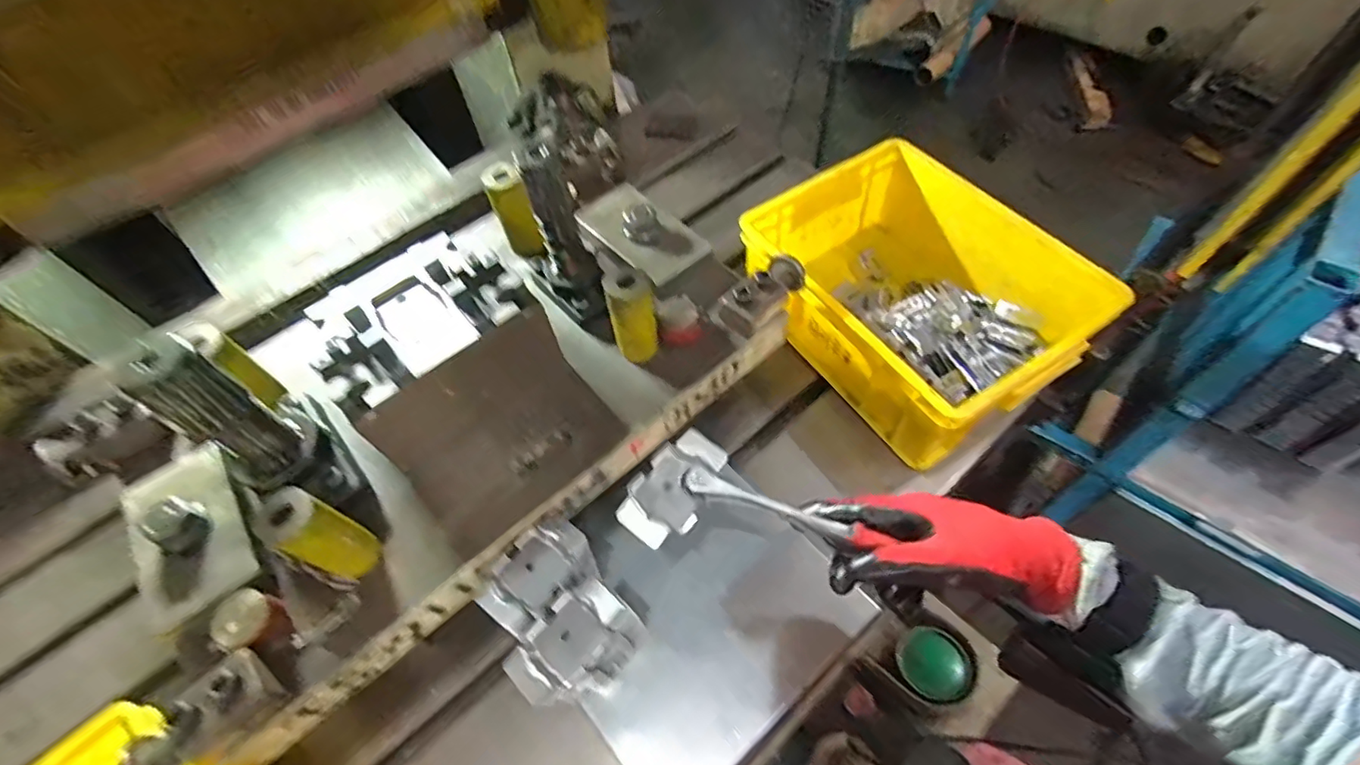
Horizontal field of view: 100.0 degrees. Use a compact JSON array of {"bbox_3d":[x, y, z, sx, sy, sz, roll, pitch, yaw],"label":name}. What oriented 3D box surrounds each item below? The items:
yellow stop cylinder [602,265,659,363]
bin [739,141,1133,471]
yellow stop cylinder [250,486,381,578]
[{"bbox_3d":[-0.042,-0.060,0.525,0.040,0.099,0.029,-13,56,-3],"label":"yellow stop cylinder"},{"bbox_3d":[0.271,-0.100,0.676,0.262,0.141,0.335,-31,59,-15],"label":"bin"},{"bbox_3d":[-0.270,0.116,0.430,0.035,0.097,0.039,17,59,16],"label":"yellow stop cylinder"}]

